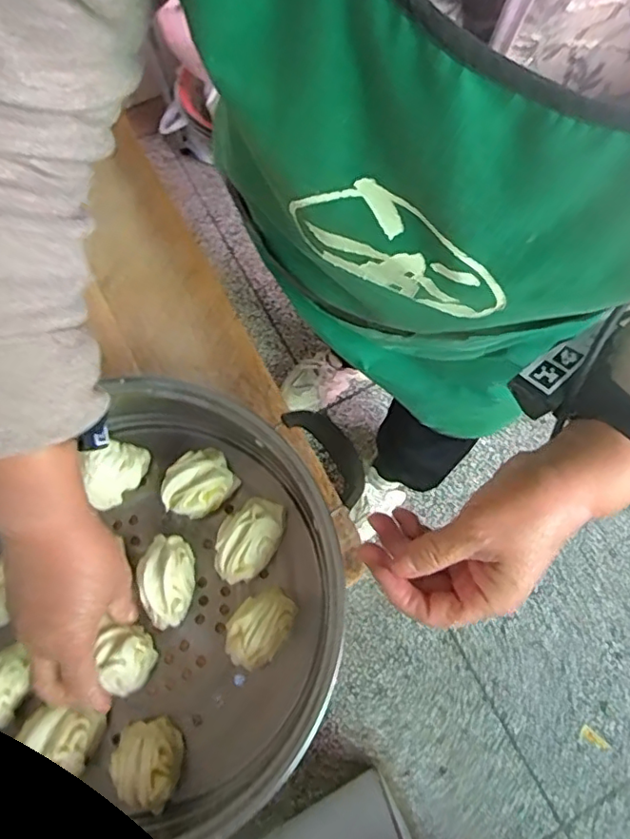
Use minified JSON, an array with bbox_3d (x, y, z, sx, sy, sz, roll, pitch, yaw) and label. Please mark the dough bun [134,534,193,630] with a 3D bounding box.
[{"bbox_3d":[-0.112,0.123,0.443,0.039,0.042,0.068,-1,71,2],"label":"dough bun"}]

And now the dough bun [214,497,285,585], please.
[{"bbox_3d":[-0.052,0.093,0.452,0.045,0.038,0.070,35,76,13],"label":"dough bun"}]

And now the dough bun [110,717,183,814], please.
[{"bbox_3d":[-0.116,0.242,0.402,0.045,0.040,0.057,-19,71,-4],"label":"dough bun"}]

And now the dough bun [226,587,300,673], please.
[{"bbox_3d":[-0.041,0.154,0.430,0.043,0.043,0.058,33,76,13],"label":"dough bun"}]

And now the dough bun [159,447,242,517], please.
[{"bbox_3d":[-0.095,0.052,0.470,0.051,0.037,0.059,34,76,13],"label":"dough bun"}]

